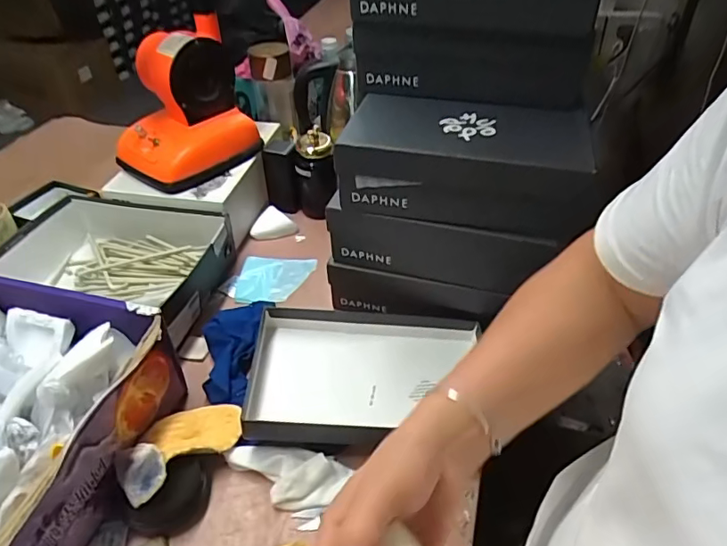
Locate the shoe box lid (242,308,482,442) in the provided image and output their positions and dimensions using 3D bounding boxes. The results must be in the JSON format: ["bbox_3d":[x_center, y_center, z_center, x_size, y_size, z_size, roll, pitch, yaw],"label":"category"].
[{"bbox_3d":[-0.003,0.150,0.718,0.298,0.181,0.057,4,1,-6],"label":"shoe box lid"}]

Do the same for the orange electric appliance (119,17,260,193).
[{"bbox_3d":[-0.302,-0.283,0.849,0.230,0.236,0.147,-20,45,-21],"label":"orange electric appliance"}]

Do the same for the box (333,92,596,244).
[{"bbox_3d":[0.127,-0.149,0.668,0.289,0.099,0.162,10,43,12],"label":"box"}]

